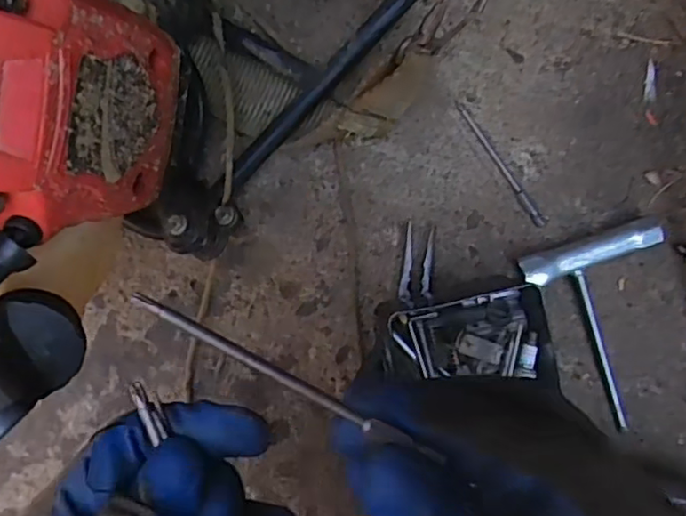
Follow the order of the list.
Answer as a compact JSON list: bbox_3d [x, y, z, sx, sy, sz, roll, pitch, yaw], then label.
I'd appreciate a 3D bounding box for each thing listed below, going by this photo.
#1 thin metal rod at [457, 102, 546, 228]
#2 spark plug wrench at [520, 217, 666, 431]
[{"bbox_3d":[0.104,-0.061,0.419,0.008,0.008,0.096,-36,91,6],"label":"thin metal rod"},{"bbox_3d":[0.177,0.049,0.415,0.092,0.029,0.129,-17,93,6],"label":"spark plug wrench"}]

